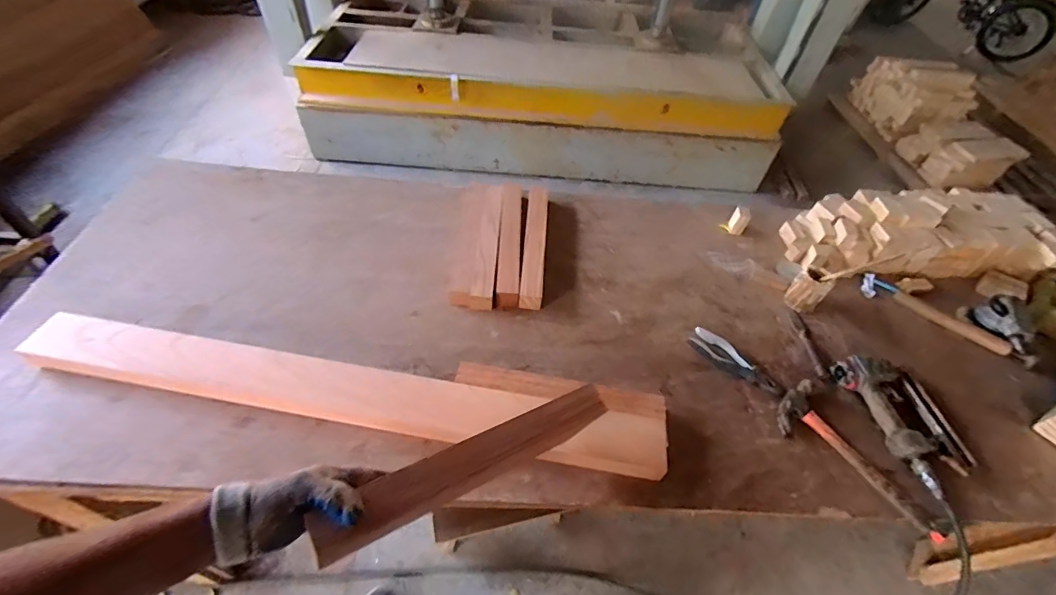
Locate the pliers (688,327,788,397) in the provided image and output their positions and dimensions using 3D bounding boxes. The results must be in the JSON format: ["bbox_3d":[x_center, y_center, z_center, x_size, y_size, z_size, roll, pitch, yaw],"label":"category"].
[{"bbox_3d":[0.431,0.137,0.935,0.069,0.028,0.204,-32,60,-27],"label":"pliers"}]

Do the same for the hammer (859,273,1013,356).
[{"bbox_3d":[0.907,0.033,1.009,0.058,0.024,0.282,-36,62,-29],"label":"hammer"}]

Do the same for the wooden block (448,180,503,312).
[{"bbox_3d":[-0.116,-0.142,1.120,0.094,0.055,0.406,5,51,-1],"label":"wooden block"}]

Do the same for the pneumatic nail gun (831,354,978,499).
[{"bbox_3d":[0.706,0.213,0.826,0.143,0.050,0.243,-10,47,-10],"label":"pneumatic nail gun"}]

